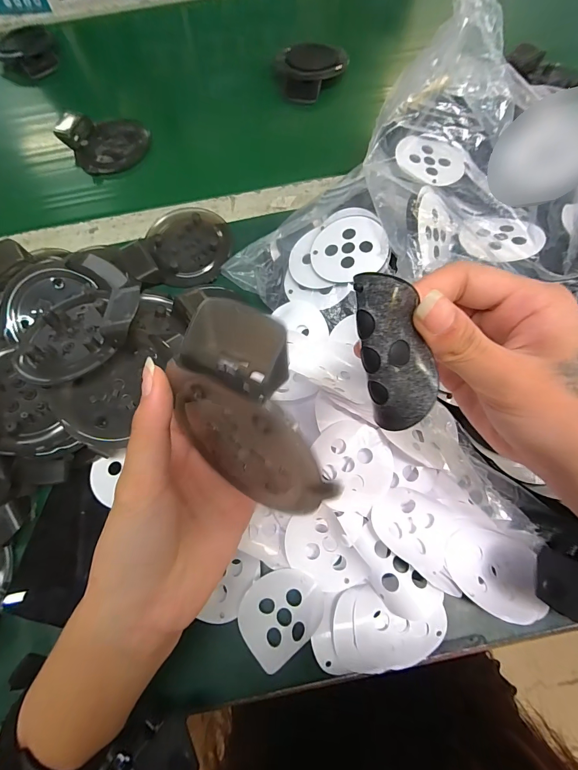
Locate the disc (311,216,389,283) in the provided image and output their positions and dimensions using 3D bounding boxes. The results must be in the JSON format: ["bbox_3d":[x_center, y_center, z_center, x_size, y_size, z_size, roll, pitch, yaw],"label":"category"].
[{"bbox_3d":[0.048,-0.111,0.278,0.060,0.004,0.059,-5,73,16],"label":"disc"}]

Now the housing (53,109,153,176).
[{"bbox_3d":[-0.218,-0.294,0.409,0.088,0.031,0.085,-1,71,2],"label":"housing"}]

